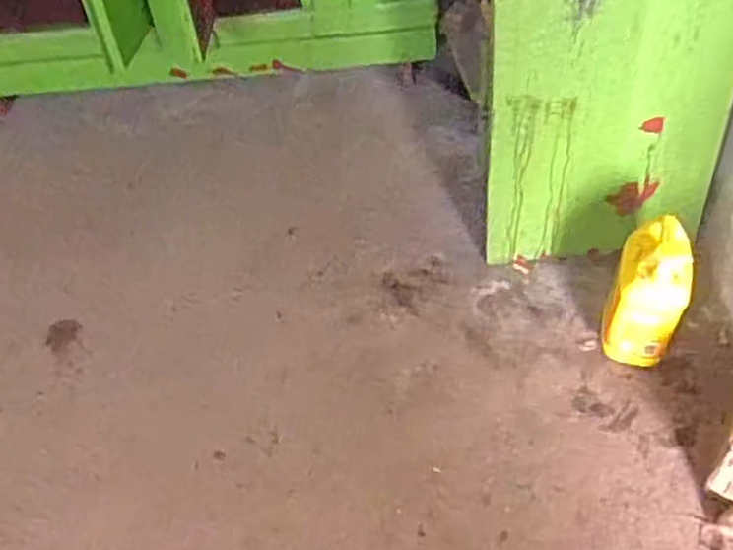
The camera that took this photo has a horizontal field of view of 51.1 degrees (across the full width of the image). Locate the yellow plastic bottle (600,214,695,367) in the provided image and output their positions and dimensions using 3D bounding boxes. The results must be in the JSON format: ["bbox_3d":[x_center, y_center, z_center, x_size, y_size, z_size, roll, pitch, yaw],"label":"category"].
[{"bbox_3d":[0.570,0.041,1.543,0.144,0.285,0.159,15,49,19],"label":"yellow plastic bottle"}]

